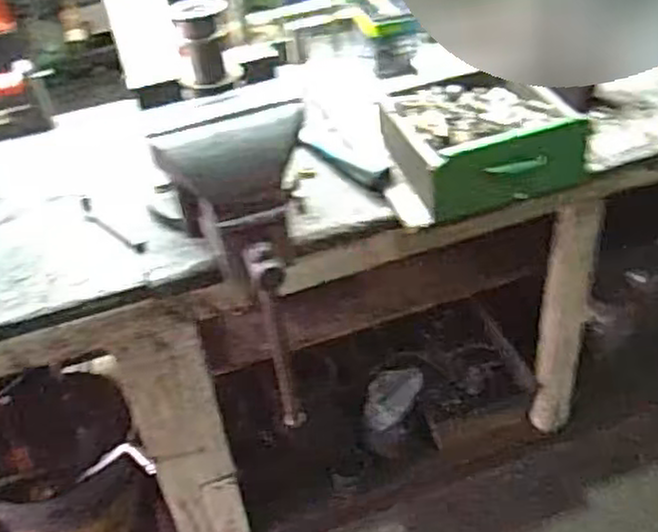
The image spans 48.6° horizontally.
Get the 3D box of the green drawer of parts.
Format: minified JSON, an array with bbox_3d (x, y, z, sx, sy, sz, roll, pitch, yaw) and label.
[{"bbox_3d":[0.239,-0.219,1.165,0.272,0.116,0.269,-15,42,-10],"label":"green drawer of parts"}]

